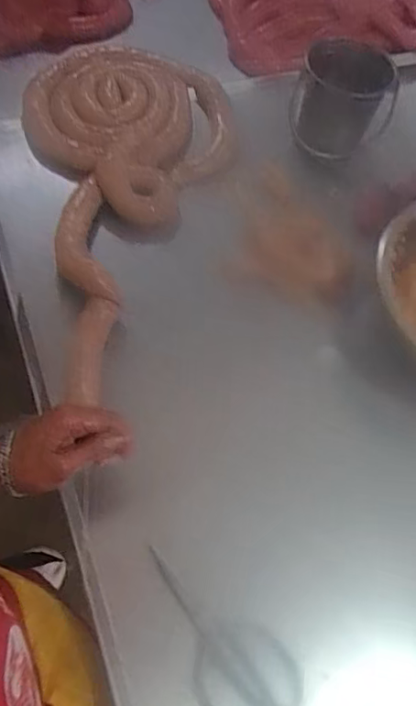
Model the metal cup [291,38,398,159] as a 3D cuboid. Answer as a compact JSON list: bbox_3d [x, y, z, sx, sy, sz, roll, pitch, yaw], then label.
[{"bbox_3d":[0.216,-0.407,0.895,0.143,0.124,0.143,2,62,-3],"label":"metal cup"}]

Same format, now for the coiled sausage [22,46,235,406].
[{"bbox_3d":[-0.131,-0.240,0.792,0.306,0.042,0.588,7,63,-1],"label":"coiled sausage"}]

